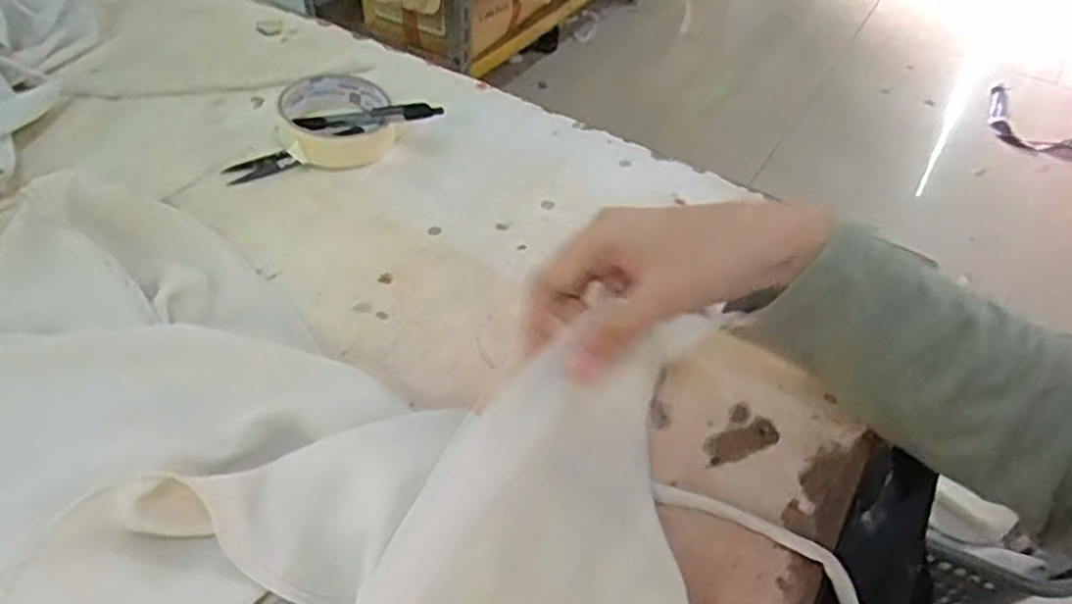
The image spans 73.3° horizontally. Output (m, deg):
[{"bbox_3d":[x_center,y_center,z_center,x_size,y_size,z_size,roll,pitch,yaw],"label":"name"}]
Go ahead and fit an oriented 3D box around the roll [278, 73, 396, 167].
[{"bbox_3d":[-0.150,-0.137,0.547,0.079,0.030,0.088,-8,48,-12],"label":"roll"}]

